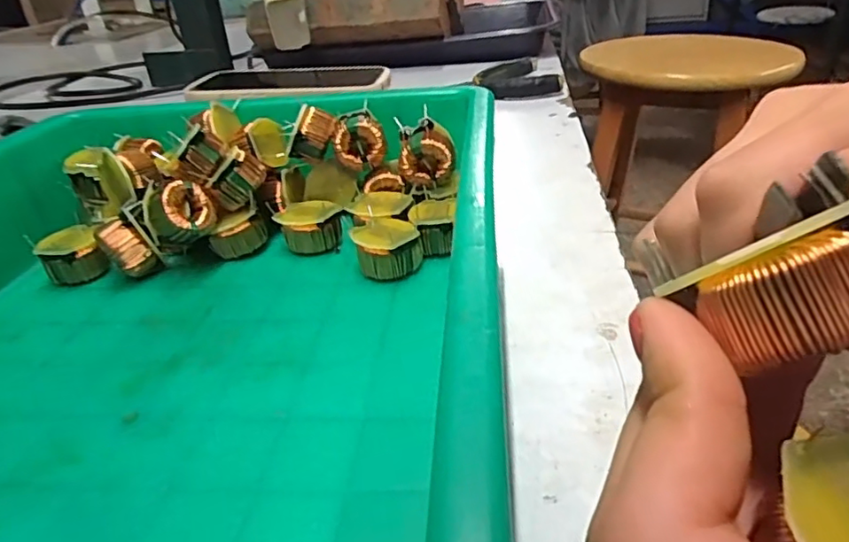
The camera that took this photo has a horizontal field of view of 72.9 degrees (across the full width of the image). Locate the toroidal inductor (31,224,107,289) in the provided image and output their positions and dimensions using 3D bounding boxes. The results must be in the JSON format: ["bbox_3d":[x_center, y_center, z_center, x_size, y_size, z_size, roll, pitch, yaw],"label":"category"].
[{"bbox_3d":[-0.170,-0.008,0.279,0.026,0.022,0.027,-20,34,-25],"label":"toroidal inductor"}]

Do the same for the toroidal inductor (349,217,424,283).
[{"bbox_3d":[-0.016,-0.009,0.257,0.028,0.020,0.026,-14,32,-15],"label":"toroidal inductor"}]

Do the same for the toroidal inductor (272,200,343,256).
[{"bbox_3d":[-0.057,-0.023,0.286,0.031,0.022,0.028,-7,31,-4],"label":"toroidal inductor"}]

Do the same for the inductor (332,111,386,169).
[{"bbox_3d":[-0.033,-0.064,0.300,0.025,0.031,0.017,-5,30,0],"label":"inductor"}]

